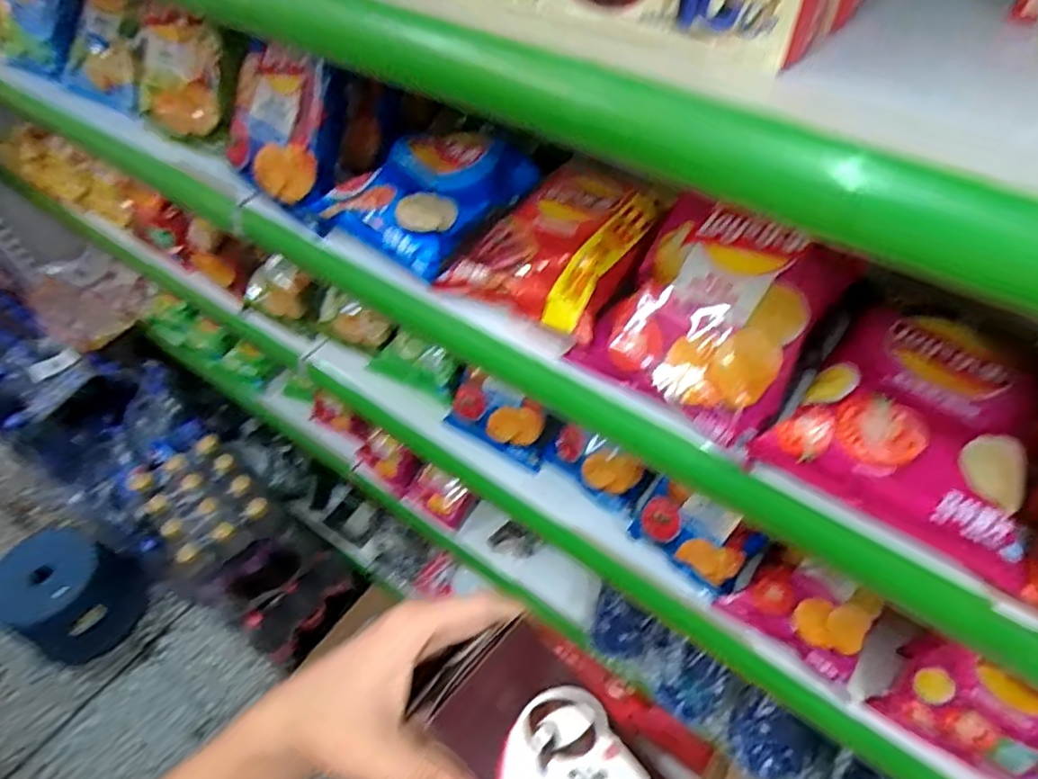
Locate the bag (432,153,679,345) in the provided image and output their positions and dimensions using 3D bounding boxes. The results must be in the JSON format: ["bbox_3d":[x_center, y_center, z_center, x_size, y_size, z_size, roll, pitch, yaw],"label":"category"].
[{"bbox_3d":[0.029,-0.125,0.539,0.148,0.050,0.143,28,57,22],"label":"bag"}]

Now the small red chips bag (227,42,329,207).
[{"bbox_3d":[-0.245,-0.265,0.610,0.131,0.134,0.027,34,23,24],"label":"small red chips bag"}]

